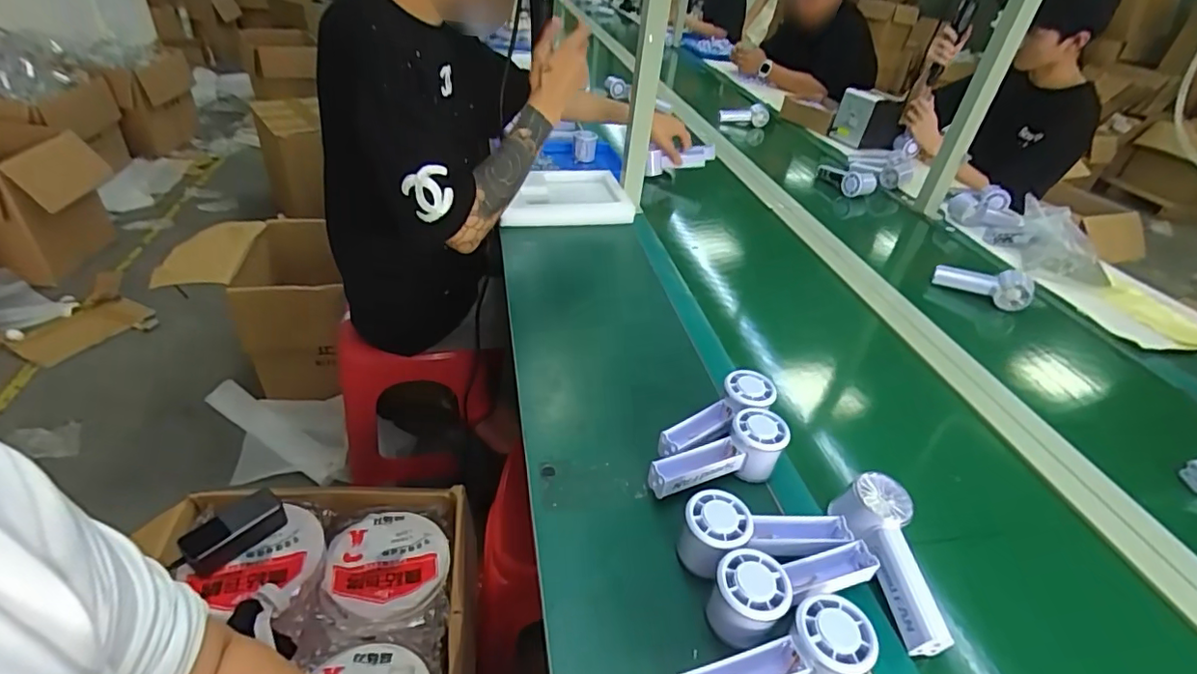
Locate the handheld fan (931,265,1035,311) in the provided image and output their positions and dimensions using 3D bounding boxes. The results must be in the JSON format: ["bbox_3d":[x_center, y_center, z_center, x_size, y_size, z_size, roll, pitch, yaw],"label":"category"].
[{"bbox_3d":[0.694,-0.102,1.002,0.159,0.062,0.038,21,38,18],"label":"handheld fan"}]

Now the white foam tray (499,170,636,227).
[{"bbox_3d":[-0.074,-0.280,1.100,0.255,0.054,0.192,-5,37,-17],"label":"white foam tray"}]

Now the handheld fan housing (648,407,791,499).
[{"bbox_3d":[0.127,0.130,0.571,0.150,0.059,0.054,-15,41,-28],"label":"handheld fan housing"}]

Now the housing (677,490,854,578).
[{"bbox_3d":[0.149,0.178,0.507,0.158,0.062,0.059,-4,37,-15],"label":"housing"}]

